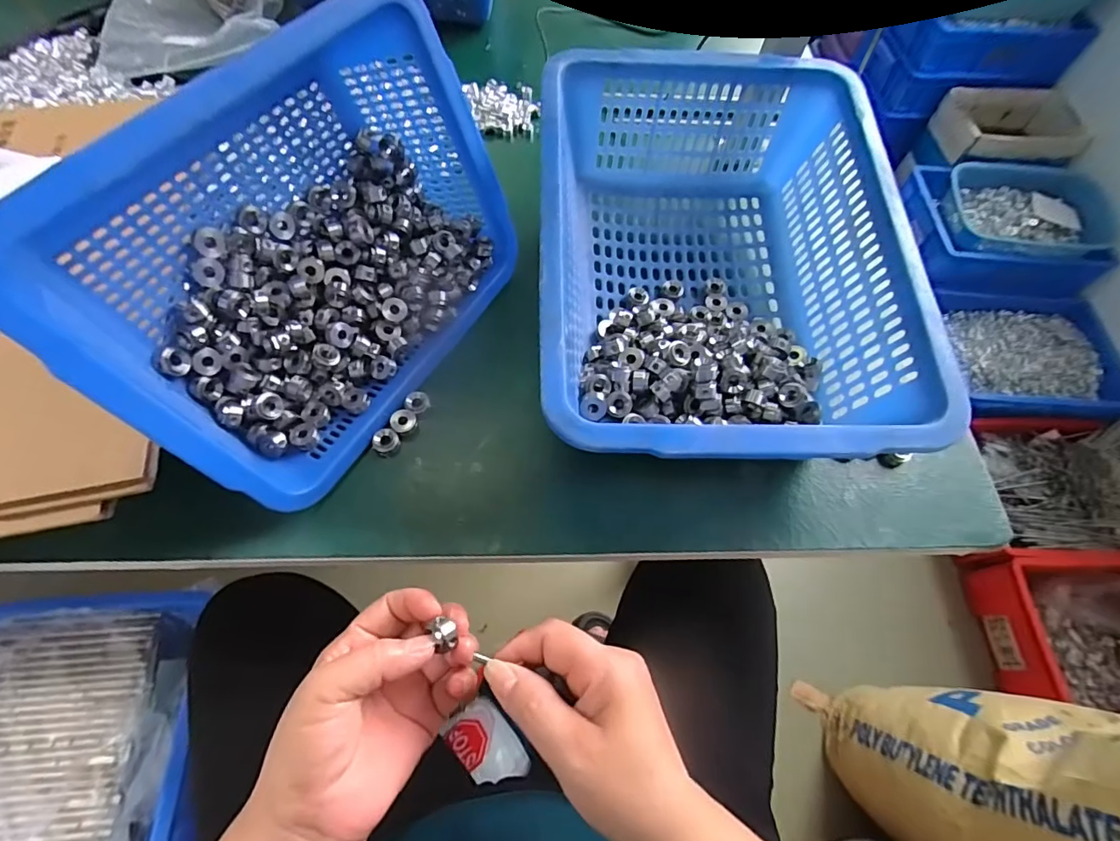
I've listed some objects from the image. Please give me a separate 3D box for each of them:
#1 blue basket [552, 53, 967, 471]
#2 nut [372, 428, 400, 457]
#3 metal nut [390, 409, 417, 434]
[{"bbox_3d":[0.117,-0.121,0.422,0.268,0.121,0.354,0,64,-4],"label":"blue basket"},{"bbox_3d":[-0.136,0.017,0.405,0.019,0.011,0.019,2,64,-3],"label":"nut"},{"bbox_3d":[-0.125,0.000,0.413,0.019,0.009,0.018,2,64,-3],"label":"metal nut"}]

